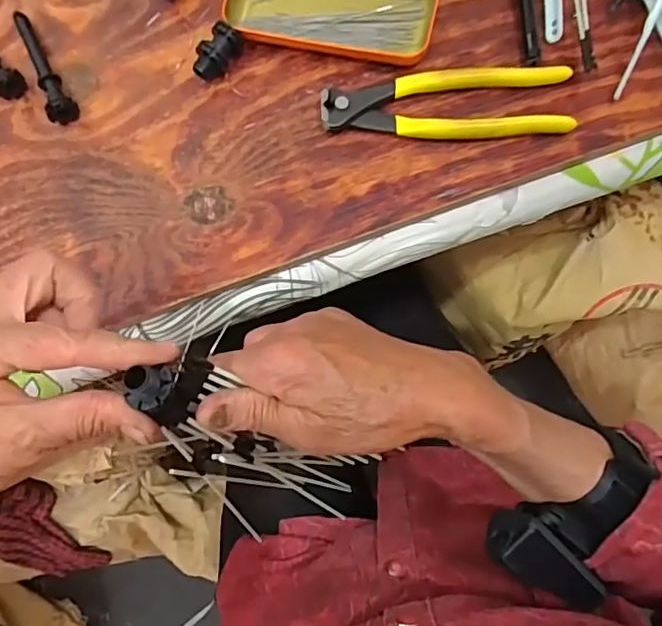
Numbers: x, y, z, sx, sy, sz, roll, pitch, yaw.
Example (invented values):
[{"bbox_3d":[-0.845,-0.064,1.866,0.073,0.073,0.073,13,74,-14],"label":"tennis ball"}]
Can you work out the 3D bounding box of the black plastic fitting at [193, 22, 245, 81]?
[{"bbox_3d":[-0.079,-0.180,0.386,0.016,0.020,0.039,39,84,9],"label":"black plastic fitting"}]

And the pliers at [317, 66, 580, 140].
[{"bbox_3d":[0.077,-0.141,0.373,0.163,0.016,0.050,-3,79,2],"label":"pliers"}]

